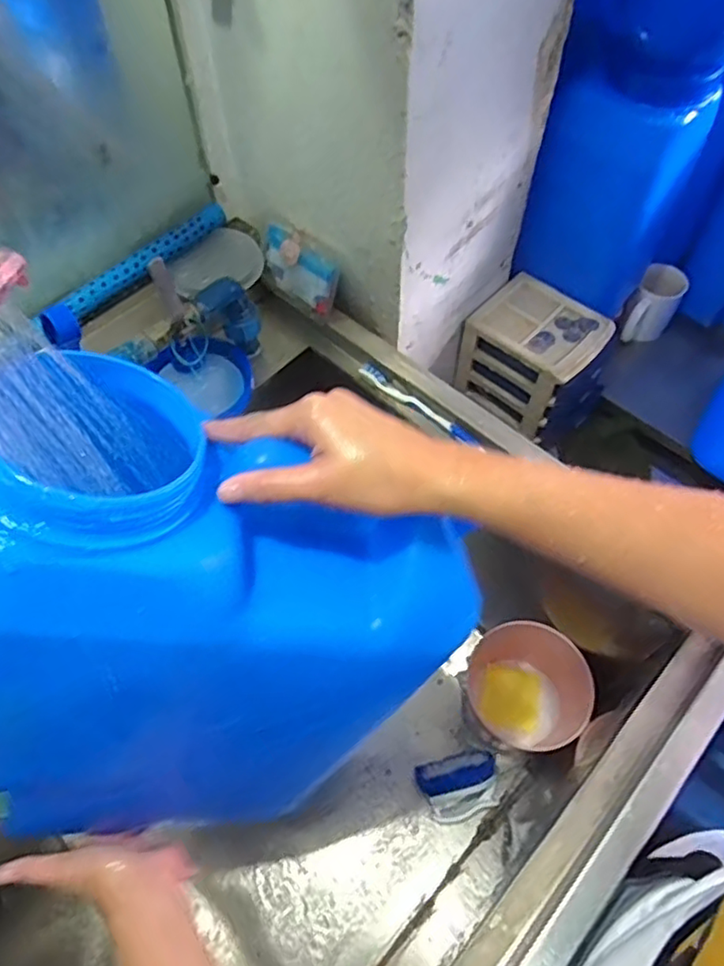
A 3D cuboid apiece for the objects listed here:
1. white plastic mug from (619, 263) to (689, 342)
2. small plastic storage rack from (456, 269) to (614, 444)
[{"bbox_3d":[0.469,-0.282,1.000,0.071,0.098,0.086,25,63,15],"label":"white plastic mug"},{"bbox_3d":[0.248,-0.183,0.906,0.167,0.140,0.144,39,68,21],"label":"small plastic storage rack"}]

